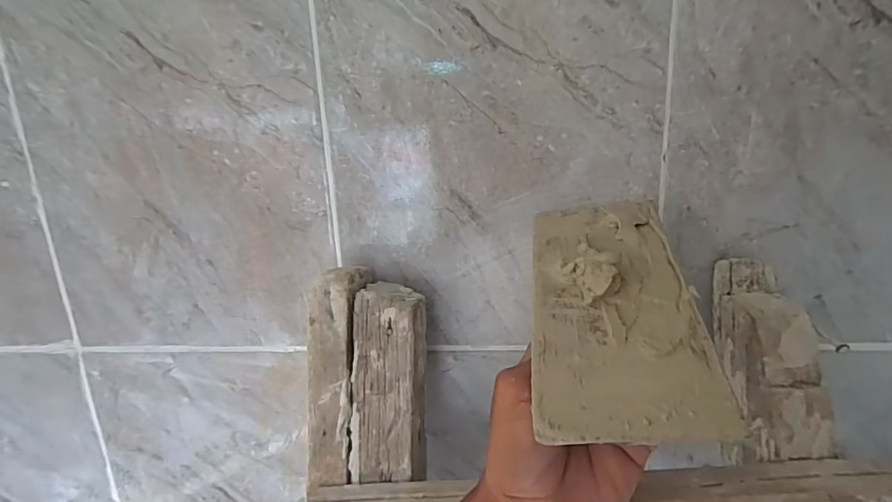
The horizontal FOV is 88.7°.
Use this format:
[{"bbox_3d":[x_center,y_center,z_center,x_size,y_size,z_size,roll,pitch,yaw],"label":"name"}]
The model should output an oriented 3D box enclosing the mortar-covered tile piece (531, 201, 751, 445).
[{"bbox_3d":[0.091,0.020,0.253,0.082,0.020,0.173,0,38,10],"label":"mortar-covered tile piece"}]

